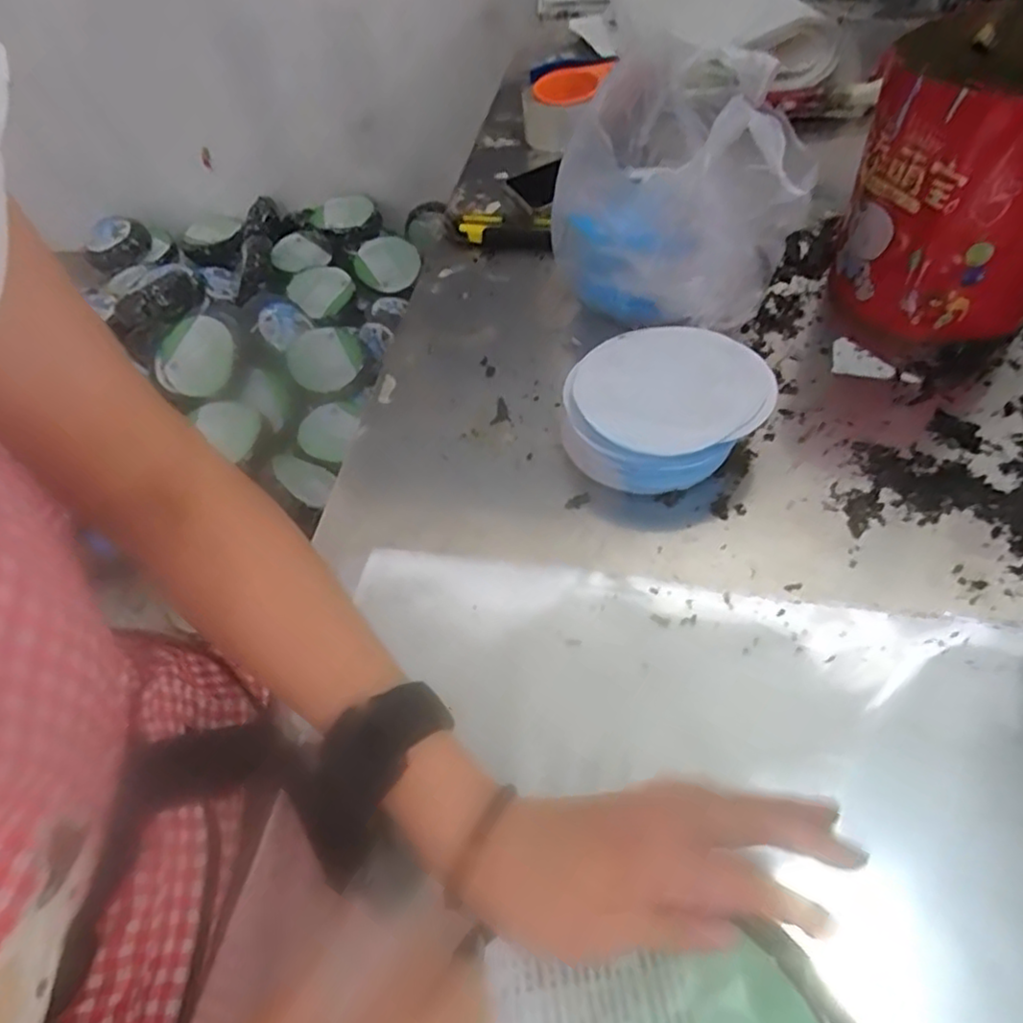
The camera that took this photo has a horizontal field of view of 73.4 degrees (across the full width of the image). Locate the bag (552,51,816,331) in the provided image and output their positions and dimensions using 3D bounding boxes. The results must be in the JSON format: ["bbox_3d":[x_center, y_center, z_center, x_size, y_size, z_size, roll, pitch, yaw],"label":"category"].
[{"bbox_3d":[0.128,-0.256,0.560,0.176,0.183,0.185,3,52,7],"label":"bag"}]

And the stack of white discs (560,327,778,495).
[{"bbox_3d":[0.112,-0.078,0.505,0.142,0.055,0.133,-39,58,-23],"label":"stack of white discs"}]

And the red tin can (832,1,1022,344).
[{"bbox_3d":[0.347,-0.242,0.519,0.157,0.193,0.177,24,57,22],"label":"red tin can"}]

